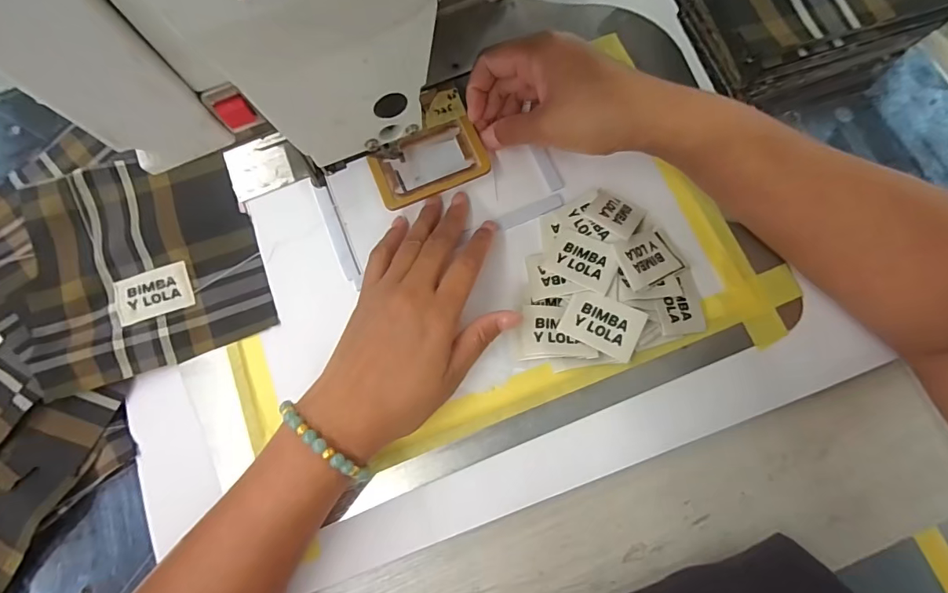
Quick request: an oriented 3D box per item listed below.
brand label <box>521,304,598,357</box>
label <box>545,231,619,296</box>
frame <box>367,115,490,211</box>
[{"bbox_3d":[0.056,0.023,0.293,0.046,0.004,0.034,0,76,7],"label":"brand label"},{"bbox_3d":[0.074,-0.024,0.301,0.046,0.004,0.036,21,79,26],"label":"label"},{"bbox_3d":[-0.032,-0.095,0.315,0.081,0.008,0.046,-24,76,-4],"label":"frame"}]

